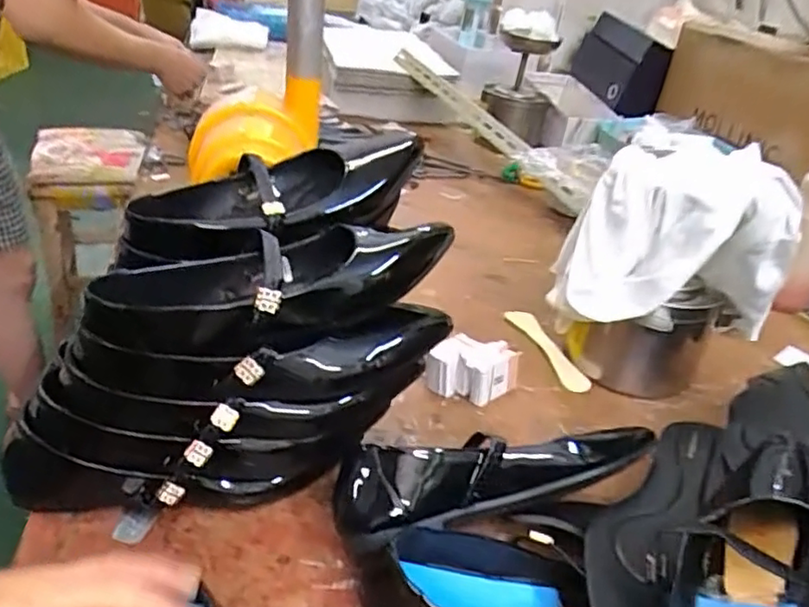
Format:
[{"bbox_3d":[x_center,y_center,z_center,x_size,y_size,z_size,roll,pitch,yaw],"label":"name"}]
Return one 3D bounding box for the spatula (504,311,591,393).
[{"bbox_3d":[0.154,0.048,0.673,0.027,0.009,0.142,-15,34,-12],"label":"spatula"}]

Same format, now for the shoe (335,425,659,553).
[{"bbox_3d":[0.071,0.128,0.441,0.237,0.082,0.059,-3,32,-18],"label":"shoe"}]

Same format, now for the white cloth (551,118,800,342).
[{"bbox_3d":[0.241,-0.066,0.574,0.186,0.140,0.142,0,31,-12],"label":"white cloth"}]

